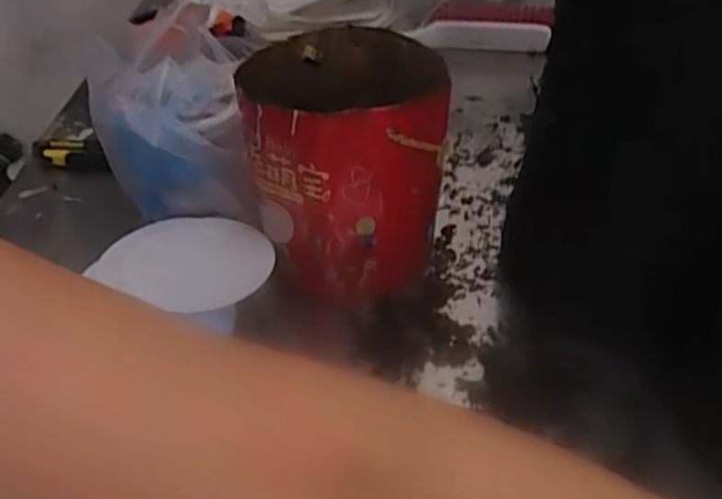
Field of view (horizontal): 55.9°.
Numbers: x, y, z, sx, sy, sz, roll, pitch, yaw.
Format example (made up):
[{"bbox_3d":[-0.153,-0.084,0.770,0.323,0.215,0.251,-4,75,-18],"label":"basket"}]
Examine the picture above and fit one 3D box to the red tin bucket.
[{"bbox_3d":[-0.007,-0.076,0.601,0.160,0.187,0.174,6,43,11],"label":"red tin bucket"}]

